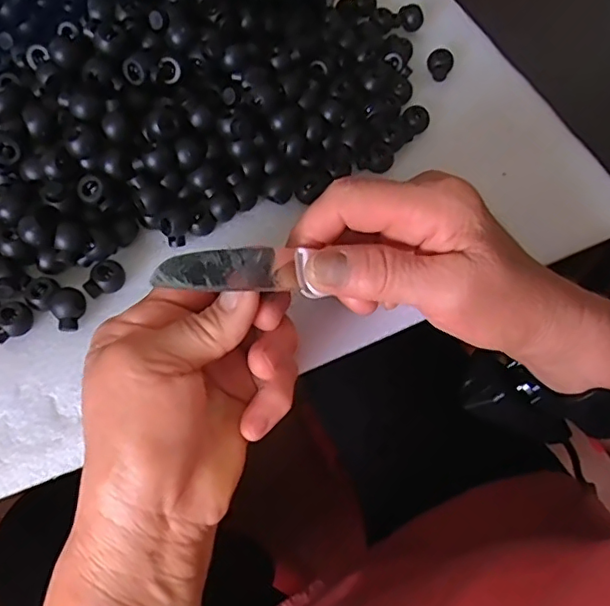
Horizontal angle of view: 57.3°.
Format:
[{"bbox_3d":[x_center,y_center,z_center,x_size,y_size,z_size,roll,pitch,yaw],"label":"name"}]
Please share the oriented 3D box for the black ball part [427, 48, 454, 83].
[{"bbox_3d":[0.093,-0.165,0.386,0.017,0.013,0.020,17,63,6],"label":"black ball part"}]

